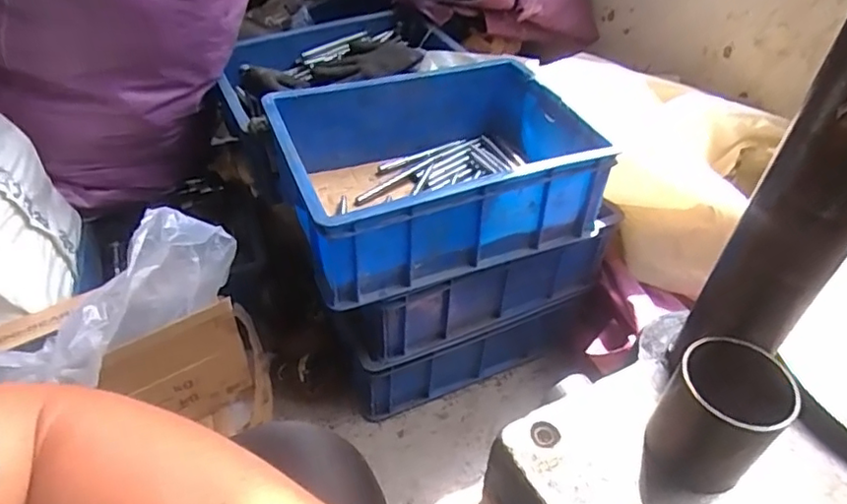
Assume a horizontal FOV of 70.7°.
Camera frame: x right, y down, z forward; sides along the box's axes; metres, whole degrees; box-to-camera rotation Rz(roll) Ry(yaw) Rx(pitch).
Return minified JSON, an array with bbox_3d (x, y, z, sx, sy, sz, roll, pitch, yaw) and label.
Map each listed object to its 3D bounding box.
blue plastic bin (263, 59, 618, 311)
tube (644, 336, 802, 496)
[{"bbox_3d":[0.016,-0.117,0.821,0.395,0.143,0.285,-16,47,-19],"label":"blue plastic bin"},{"bbox_3d":[0.197,0.113,0.404,0.068,0.092,0.070,28,49,23],"label":"tube"}]

